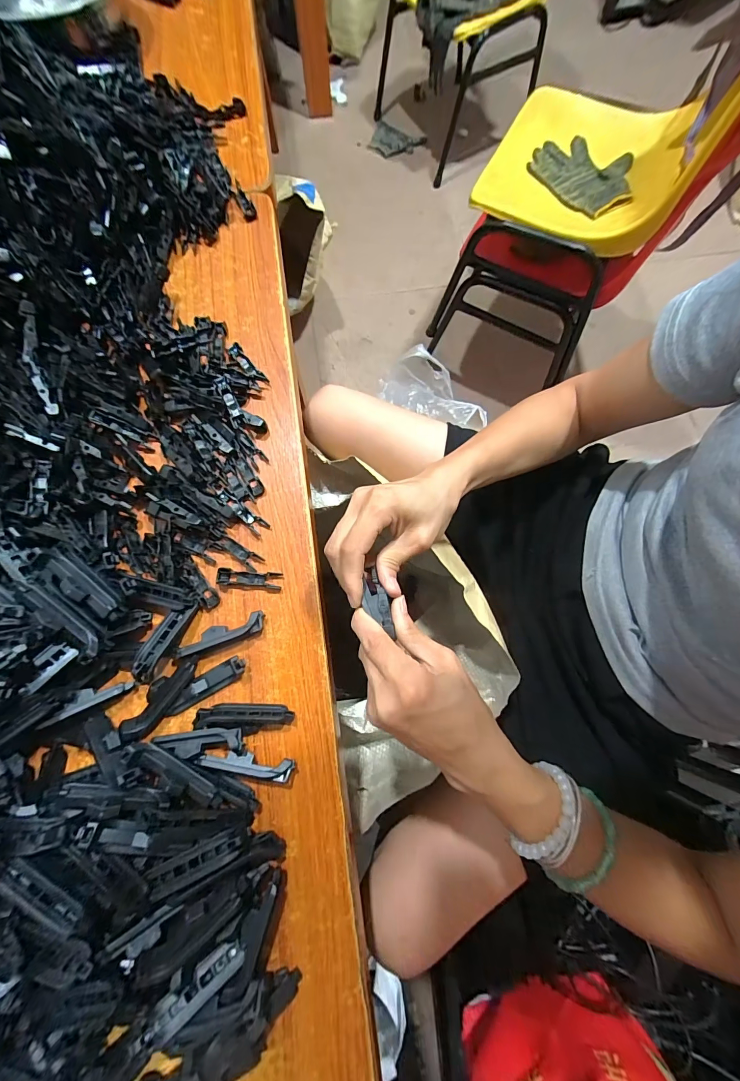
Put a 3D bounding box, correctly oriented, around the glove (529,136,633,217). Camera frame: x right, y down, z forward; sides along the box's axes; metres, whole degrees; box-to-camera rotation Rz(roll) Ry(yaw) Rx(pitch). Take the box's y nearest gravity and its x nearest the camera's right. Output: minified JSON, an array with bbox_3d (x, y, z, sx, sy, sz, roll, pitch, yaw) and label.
[{"bbox_3d":[0.418,-0.711,0.715,0.145,0.032,0.204,-36,79,-8],"label":"glove"}]

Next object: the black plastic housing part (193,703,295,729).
[{"bbox_3d":[-0.096,0.135,0.287,0.073,0.018,0.015,0,78,-1],"label":"black plastic housing part"}]

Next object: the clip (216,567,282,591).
[{"bbox_3d":[-0.102,0.032,0.316,0.054,0.007,0.014,4,78,0],"label":"clip"}]

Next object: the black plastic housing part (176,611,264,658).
[{"bbox_3d":[-0.119,0.076,0.301,0.069,0.018,0.018,-18,79,-5],"label":"black plastic housing part"}]

